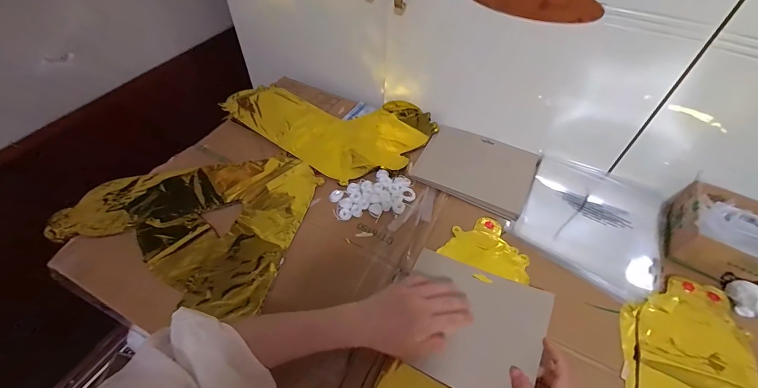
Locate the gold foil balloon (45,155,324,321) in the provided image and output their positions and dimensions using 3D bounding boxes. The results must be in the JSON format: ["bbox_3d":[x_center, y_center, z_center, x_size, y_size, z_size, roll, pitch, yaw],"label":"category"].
[{"bbox_3d":[-0.304,0.026,0.578,0.354,0.024,0.274,13,51,8],"label":"gold foil balloon"}]

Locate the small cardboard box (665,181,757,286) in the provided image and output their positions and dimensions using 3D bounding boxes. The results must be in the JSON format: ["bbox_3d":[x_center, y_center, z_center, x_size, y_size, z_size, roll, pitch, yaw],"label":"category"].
[{"bbox_3d":[0.555,0.073,0.531,0.187,0.062,0.149,25,54,17],"label":"small cardboard box"}]

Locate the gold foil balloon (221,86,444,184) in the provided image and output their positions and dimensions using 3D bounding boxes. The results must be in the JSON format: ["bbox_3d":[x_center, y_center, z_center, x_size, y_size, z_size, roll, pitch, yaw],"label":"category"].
[{"bbox_3d":[-0.112,-0.155,0.730,0.403,0.033,0.235,28,55,20],"label":"gold foil balloon"}]

